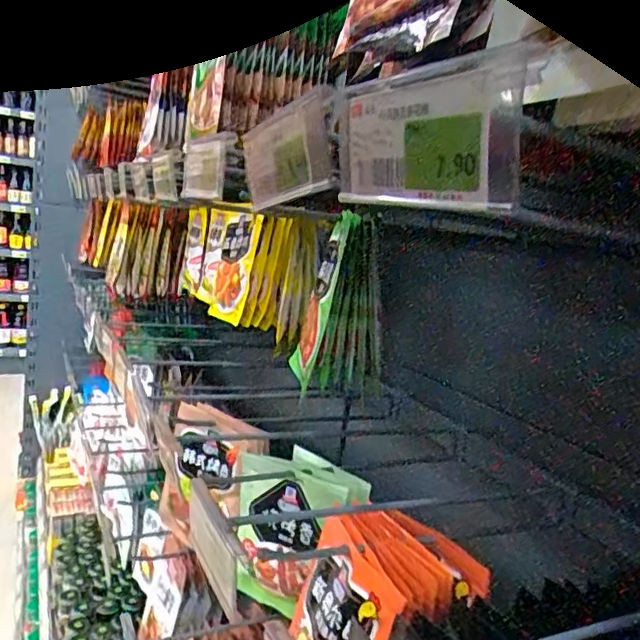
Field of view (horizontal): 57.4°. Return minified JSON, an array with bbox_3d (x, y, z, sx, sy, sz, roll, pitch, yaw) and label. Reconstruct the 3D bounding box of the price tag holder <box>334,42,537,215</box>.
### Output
[{"bbox_3d":[0.033,-0.062,0.203,0.009,0.044,0.098,1,10,-28],"label":"price tag holder"}]

